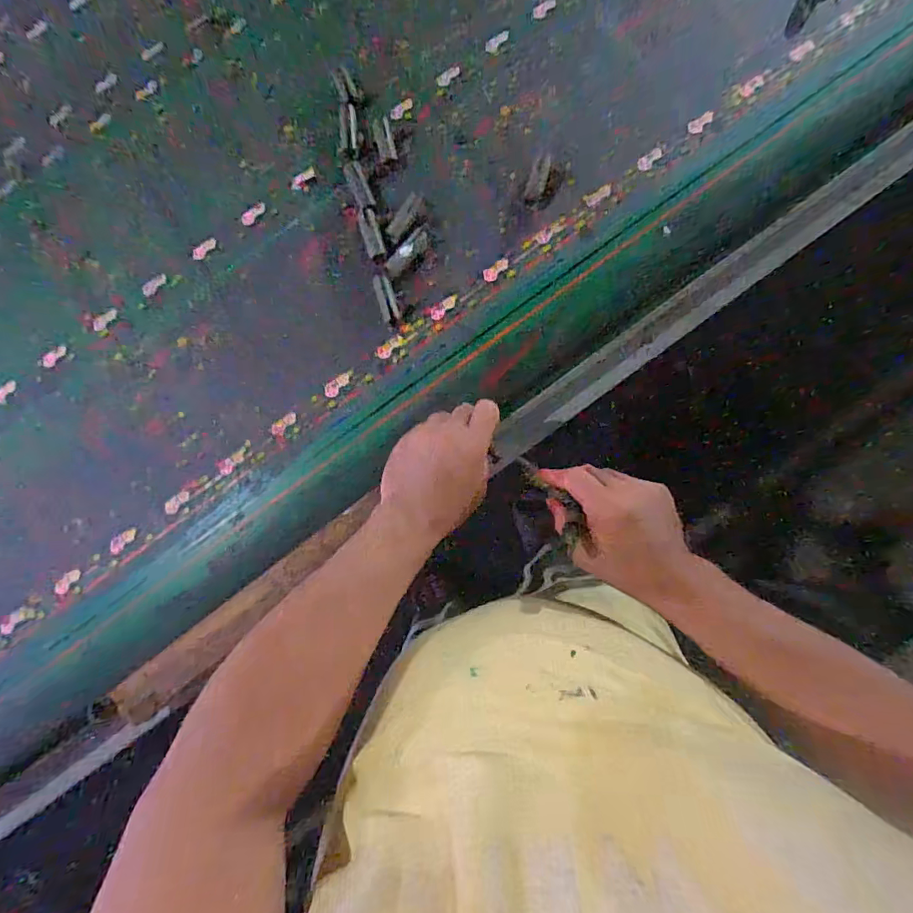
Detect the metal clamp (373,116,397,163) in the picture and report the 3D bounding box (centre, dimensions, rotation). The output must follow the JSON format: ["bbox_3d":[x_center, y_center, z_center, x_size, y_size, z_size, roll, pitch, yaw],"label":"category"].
[{"bbox_3d":[-0.089,-0.391,0.589,0.022,0.006,0.057,-15,81,2],"label":"metal clamp"}]

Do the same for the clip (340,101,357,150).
[{"bbox_3d":[-0.136,-0.414,0.596,0.020,0.004,0.065,-3,81,4],"label":"clip"}]

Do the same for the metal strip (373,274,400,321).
[{"bbox_3d":[-0.082,-0.187,0.558,0.020,0.010,0.054,-16,81,2],"label":"metal strip"}]

